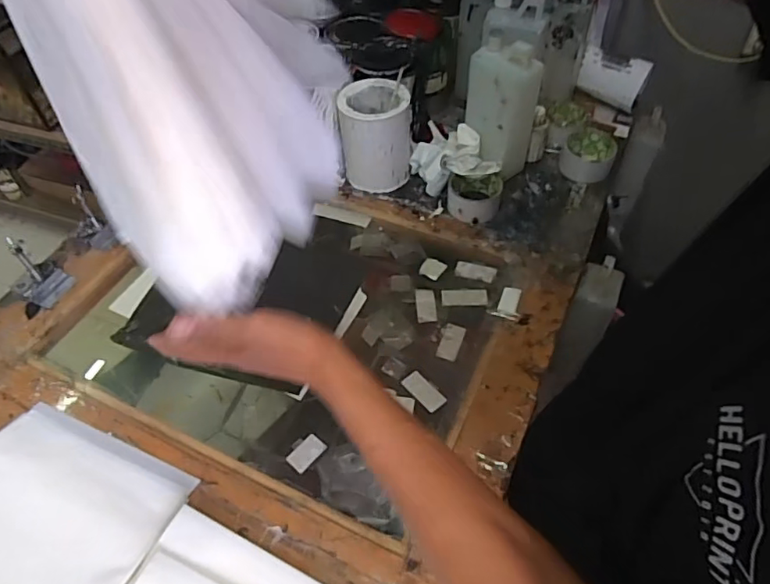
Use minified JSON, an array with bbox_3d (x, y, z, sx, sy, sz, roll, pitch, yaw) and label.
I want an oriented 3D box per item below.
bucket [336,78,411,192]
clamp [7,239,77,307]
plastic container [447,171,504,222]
[{"bbox_3d":[-0.015,-0.252,0.885,0.106,0.140,0.113,-2,51,2],"label":"bucket"},{"bbox_3d":[-0.509,-0.032,0.784,0.070,0.087,0.065,21,55,19],"label":"clamp"},{"bbox_3d":[0.139,-0.148,0.838,0.080,0.044,0.073,6,52,8],"label":"plastic container"}]

